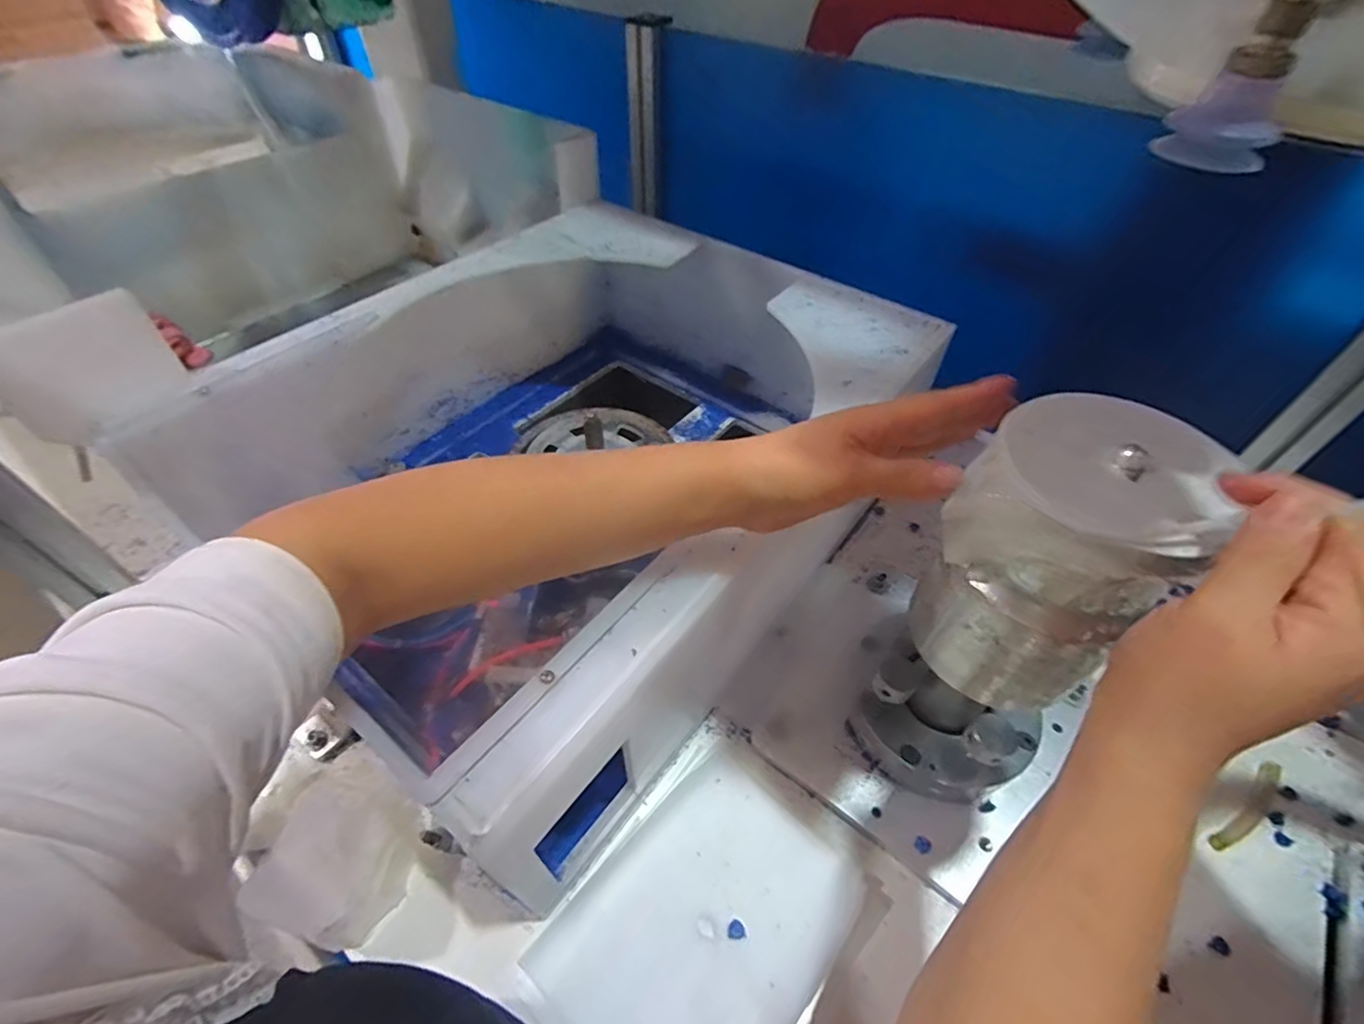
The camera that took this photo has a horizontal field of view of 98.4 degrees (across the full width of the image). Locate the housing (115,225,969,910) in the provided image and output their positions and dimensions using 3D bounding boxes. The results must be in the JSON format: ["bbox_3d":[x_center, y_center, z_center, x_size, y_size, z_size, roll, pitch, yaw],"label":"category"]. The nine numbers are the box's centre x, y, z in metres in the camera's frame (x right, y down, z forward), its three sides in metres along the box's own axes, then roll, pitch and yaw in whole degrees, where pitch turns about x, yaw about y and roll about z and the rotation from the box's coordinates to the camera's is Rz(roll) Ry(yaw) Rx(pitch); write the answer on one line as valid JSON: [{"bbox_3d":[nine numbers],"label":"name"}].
[{"bbox_3d":[-0.092,-0.063,0.568,0.455,0.188,0.565,31,55,24],"label":"housing"}]

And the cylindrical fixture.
[{"bbox_3d":[0.199,0.080,0.373,0.098,0.292,0.100,-26,50,-24],"label":"cylindrical fixture"}]

